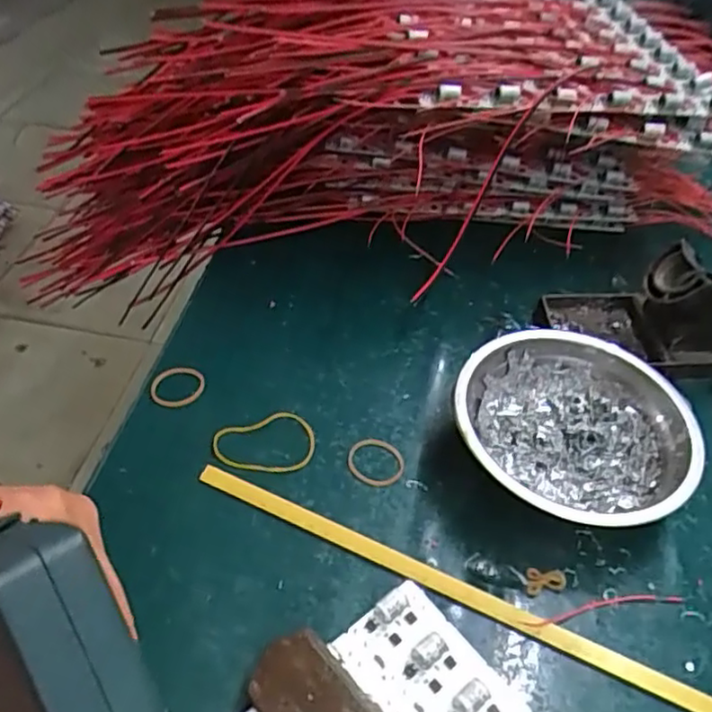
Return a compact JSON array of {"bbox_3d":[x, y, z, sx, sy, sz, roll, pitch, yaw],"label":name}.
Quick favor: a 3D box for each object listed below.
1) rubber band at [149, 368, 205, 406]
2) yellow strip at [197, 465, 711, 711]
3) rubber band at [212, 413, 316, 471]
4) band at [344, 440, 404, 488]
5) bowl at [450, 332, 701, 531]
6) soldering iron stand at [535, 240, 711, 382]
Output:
[{"bbox_3d":[-0.106,0.019,0.390,0.032,0.007,0.024,-9,47,-13],"label":"rubber band"},{"bbox_3d":[0.062,0.116,0.312,0.309,0.006,0.013,21,48,15],"label":"yellow strip"},{"bbox_3d":[-0.051,0.048,0.366,0.056,0.004,0.039,-2,46,-7],"label":"rubber band"},{"bbox_3d":[0.011,0.058,0.365,0.032,0.004,0.031,2,46,-2],"label":"band"},{"bbox_3d":[0.117,0.043,0.364,0.122,0.039,0.123,2,46,-2],"label":"bowl"},{"bbox_3d":[0.203,-0.031,0.422,0.145,0.068,0.071,2,46,-3],"label":"soldering iron stand"}]

